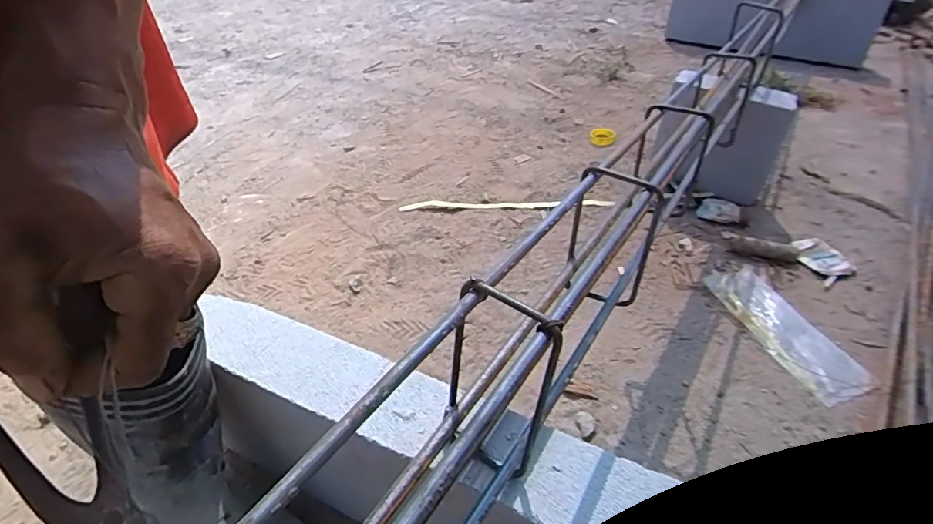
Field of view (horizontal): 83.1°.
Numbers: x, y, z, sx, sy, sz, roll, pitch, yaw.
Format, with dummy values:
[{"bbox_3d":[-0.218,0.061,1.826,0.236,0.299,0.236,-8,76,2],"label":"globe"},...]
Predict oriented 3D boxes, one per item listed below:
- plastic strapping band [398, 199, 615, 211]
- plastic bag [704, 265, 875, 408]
[{"bbox_3d":[0.075,-0.113,1.021,0.407,0.018,0.029,3,38,4],"label":"plastic strapping band"},{"bbox_3d":[0.454,0.092,0.753,0.094,0.018,0.257,-10,39,-13],"label":"plastic bag"}]

